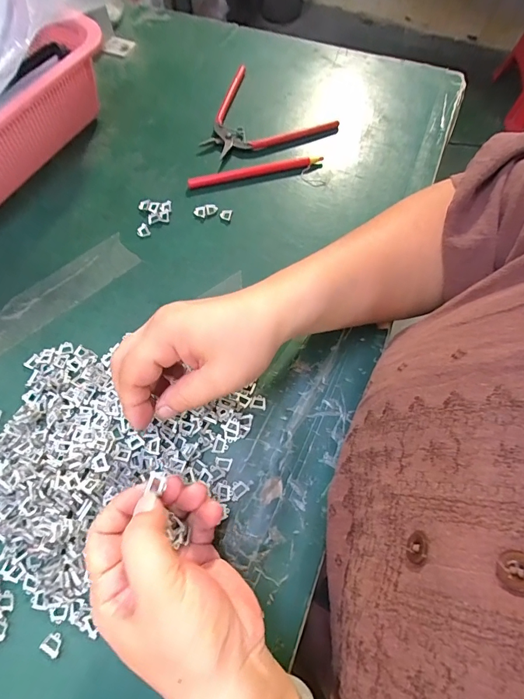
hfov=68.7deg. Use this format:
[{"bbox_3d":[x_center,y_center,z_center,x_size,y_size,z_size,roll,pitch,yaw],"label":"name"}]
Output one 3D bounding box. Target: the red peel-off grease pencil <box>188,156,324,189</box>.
[{"bbox_3d":[-0.006,-0.185,0.399,0.140,0.009,0.013,-12,68,-4],"label":"red peel-off grease pencil"}]

